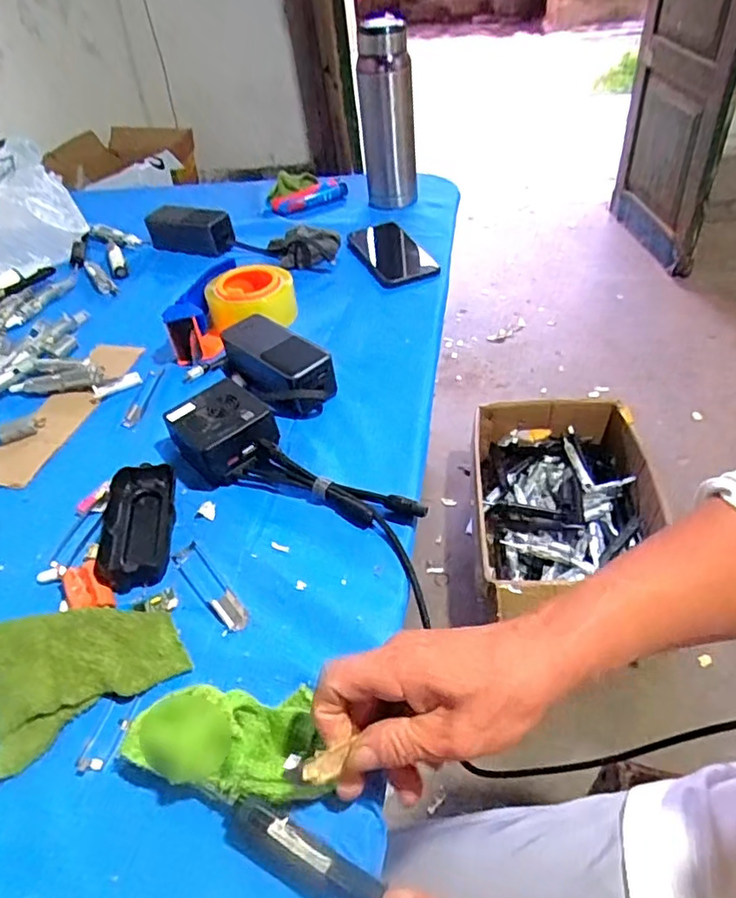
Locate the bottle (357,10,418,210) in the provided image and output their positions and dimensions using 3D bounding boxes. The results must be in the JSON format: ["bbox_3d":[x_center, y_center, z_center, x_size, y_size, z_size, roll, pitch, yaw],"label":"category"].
[{"bbox_3d":[0.029,-0.493,0.855,0.076,0.241,0.076,-6,45,2],"label":"bottle"}]

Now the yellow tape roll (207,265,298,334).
[{"bbox_3d":[-0.139,-0.179,0.690,0.101,0.046,0.099,-4,45,4],"label":"yellow tape roll"}]

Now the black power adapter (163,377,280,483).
[{"bbox_3d":[-0.133,-0.017,0.525,0.080,0.049,0.079,-33,50,-24],"label":"black power adapter"}]

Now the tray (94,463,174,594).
[{"bbox_3d":[-0.189,0.061,0.472,0.052,0.028,0.113,-8,45,-1],"label":"tray"}]

